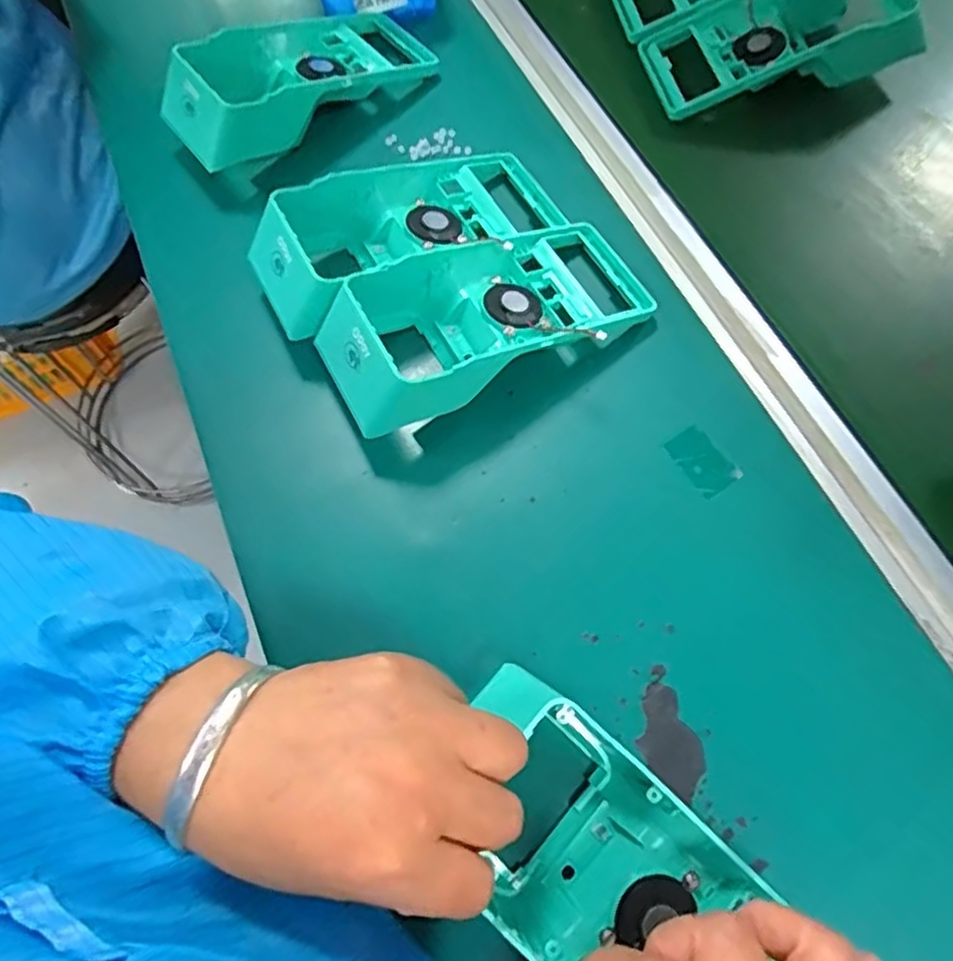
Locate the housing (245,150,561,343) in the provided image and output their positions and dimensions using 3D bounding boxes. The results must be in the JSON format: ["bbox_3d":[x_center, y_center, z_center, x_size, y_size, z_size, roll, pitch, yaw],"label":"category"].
[{"bbox_3d":[-0.040,-0.157,0.424,0.195,0.054,0.088,-27,67,-10],"label":"housing"}]

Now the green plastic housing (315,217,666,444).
[{"bbox_3d":[0.008,-0.095,0.396,0.193,0.050,0.081,-27,67,-10],"label":"green plastic housing"}]

